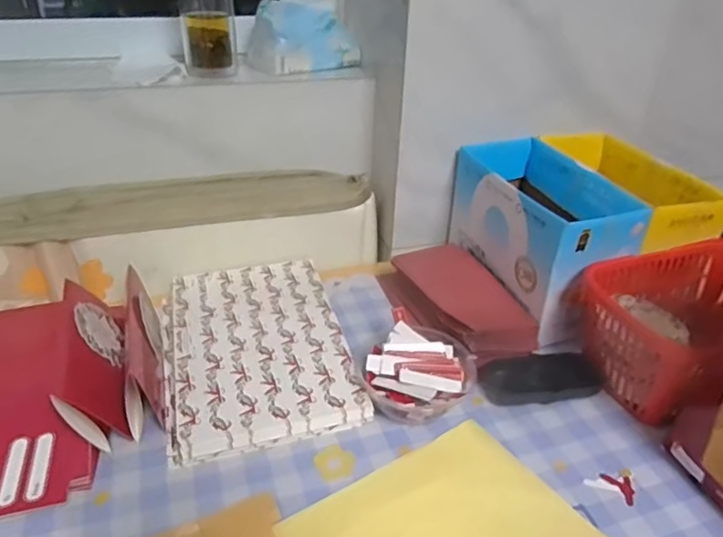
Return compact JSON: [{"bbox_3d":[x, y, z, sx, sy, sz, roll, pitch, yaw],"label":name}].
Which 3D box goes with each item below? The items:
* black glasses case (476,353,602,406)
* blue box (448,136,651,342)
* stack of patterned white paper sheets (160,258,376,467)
[{"bbox_3d":[0.185,0.113,0.580,0.119,0.022,0.050,-5,33,-12],"label":"black glasses case"},{"bbox_3d":[0.209,-0.053,0.685,0.120,0.131,0.235,-10,34,-19],"label":"blue box"},{"bbox_3d":[-0.114,0.080,0.606,0.180,0.028,0.258,-8,34,-16],"label":"stack of patterned white paper sheets"}]

